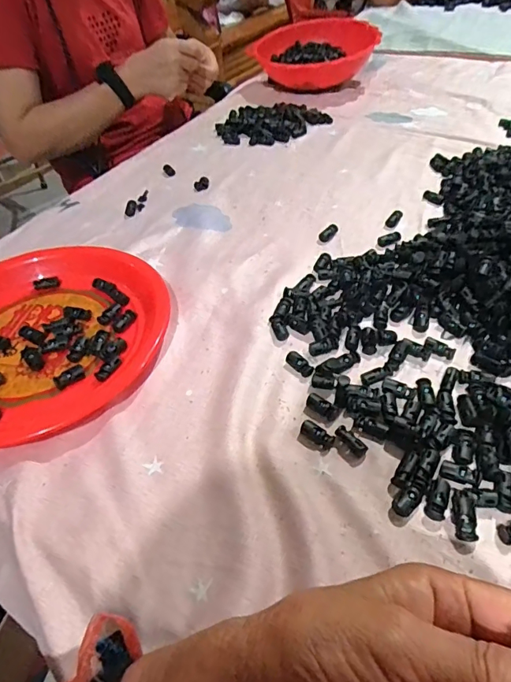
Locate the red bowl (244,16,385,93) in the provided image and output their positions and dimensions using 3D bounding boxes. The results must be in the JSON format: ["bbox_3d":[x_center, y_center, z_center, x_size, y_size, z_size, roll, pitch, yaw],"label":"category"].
[{"bbox_3d":[0.122,-0.583,0.912,0.197,0.078,0.201,-38,54,-27],"label":"red bowl"}]

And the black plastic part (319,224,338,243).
[{"bbox_3d":[0.089,-0.133,0.552,0.013,0.007,0.032,27,55,28],"label":"black plastic part"}]

